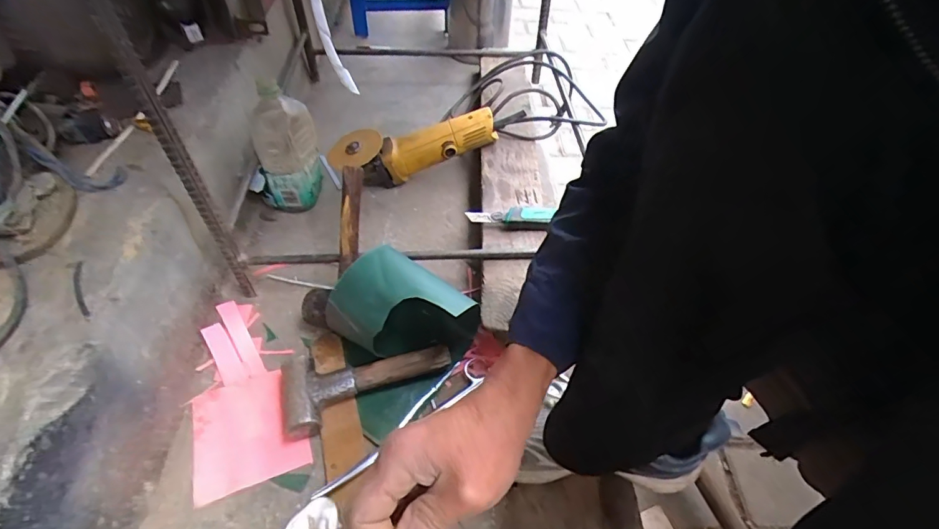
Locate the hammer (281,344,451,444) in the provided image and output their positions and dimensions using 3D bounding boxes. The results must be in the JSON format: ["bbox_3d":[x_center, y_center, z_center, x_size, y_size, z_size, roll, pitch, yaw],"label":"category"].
[{"bbox_3d":[-0.118,0.144,0.549,0.192,0.045,0.085,-9,51,-10],"label":"hammer"}]

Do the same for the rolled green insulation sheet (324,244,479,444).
[{"bbox_3d":[-0.097,0.080,0.554,0.146,0.127,0.175,36,57,24],"label":"rolled green insulation sheet"}]

